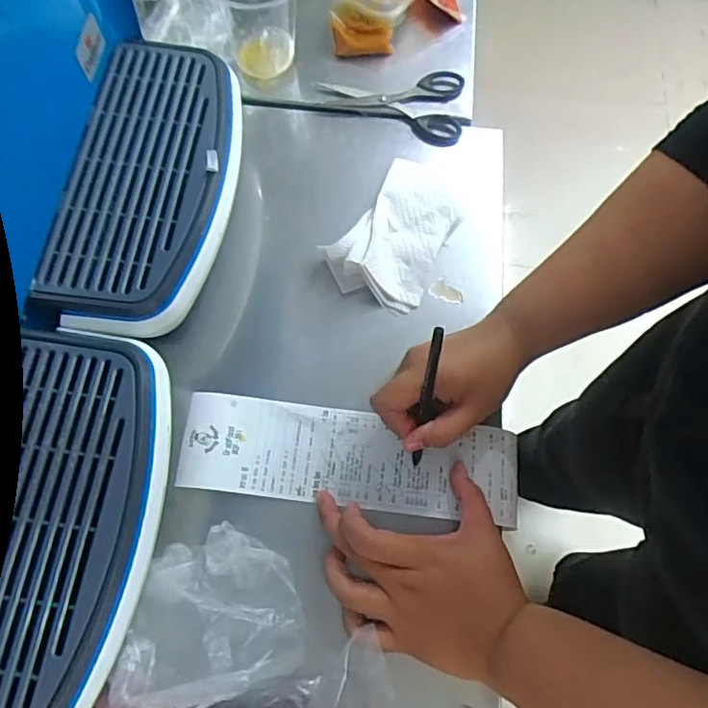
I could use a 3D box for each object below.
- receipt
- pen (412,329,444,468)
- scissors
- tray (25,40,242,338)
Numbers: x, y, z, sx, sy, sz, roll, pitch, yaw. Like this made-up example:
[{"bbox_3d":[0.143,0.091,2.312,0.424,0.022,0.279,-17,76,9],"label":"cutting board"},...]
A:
[{"bbox_3d":[-0.003,0.084,0.459,0.275,0.006,0.076,7,72,0],"label":"receipt"},{"bbox_3d":[0.054,0.039,0.414,0.008,0.137,0.013,2,40,0],"label":"pen"},{"bbox_3d":[0.037,-0.256,0.573,0.149,0.008,0.085,1,70,-1],"label":"scissors"},{"bbox_3d":[-0.167,-0.140,0.452,0.128,0.027,0.251,7,70,1],"label":"tray"}]

